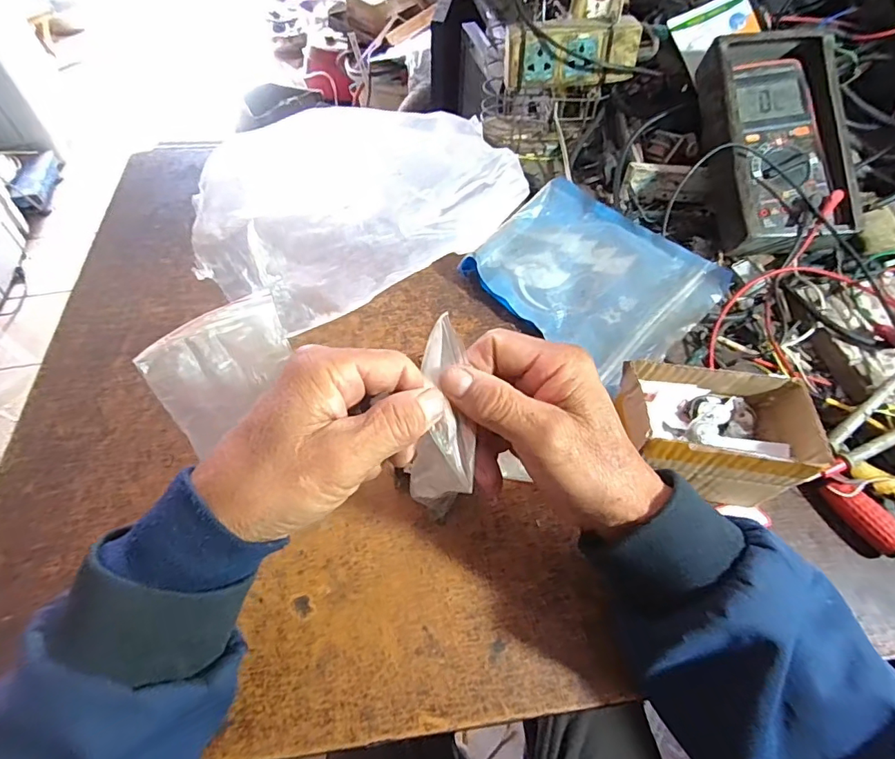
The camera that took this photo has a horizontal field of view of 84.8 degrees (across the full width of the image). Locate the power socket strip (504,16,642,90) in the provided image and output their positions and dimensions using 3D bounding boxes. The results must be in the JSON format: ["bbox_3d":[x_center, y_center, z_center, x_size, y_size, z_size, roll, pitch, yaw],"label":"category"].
[{"bbox_3d":[0.127,-0.332,0.502,0.135,0.056,0.023,-1,54,-2],"label":"power socket strip"}]

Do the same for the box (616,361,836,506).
[{"bbox_3d":[0.177,0.037,0.342,0.118,0.068,0.071,6,54,3],"label":"box"}]

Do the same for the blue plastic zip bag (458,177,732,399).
[{"bbox_3d":[0.128,-0.095,0.447,0.144,0.020,0.194,-44,66,-7],"label":"blue plastic zip bag"}]

